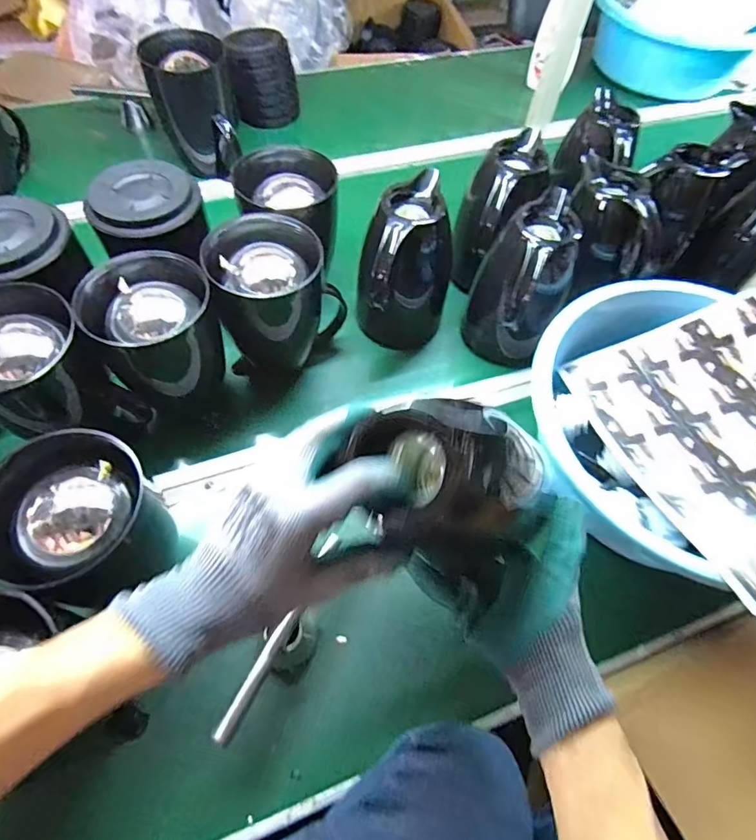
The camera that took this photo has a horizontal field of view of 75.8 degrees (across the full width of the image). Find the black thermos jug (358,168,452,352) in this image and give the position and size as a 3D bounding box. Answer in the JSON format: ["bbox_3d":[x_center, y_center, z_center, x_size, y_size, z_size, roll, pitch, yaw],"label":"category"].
[{"bbox_3d":[0.042,-0.192,0.651,0.106,0.201,0.130,13,60,4],"label":"black thermos jug"}]

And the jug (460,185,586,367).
[{"bbox_3d":[0.185,-0.169,0.644,0.111,0.192,0.155,22,61,9],"label":"jug"}]

